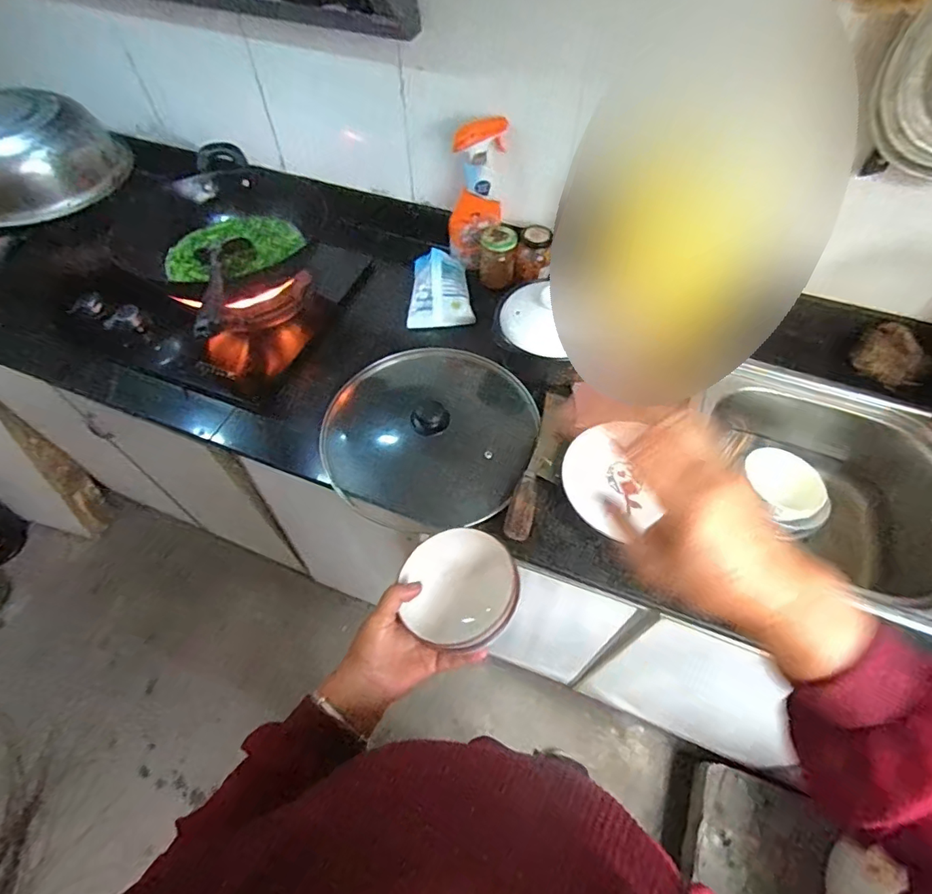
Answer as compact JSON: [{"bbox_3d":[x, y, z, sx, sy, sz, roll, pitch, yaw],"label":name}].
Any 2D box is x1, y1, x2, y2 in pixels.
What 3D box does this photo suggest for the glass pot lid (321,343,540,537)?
[{"bbox_3d":[-0.059,-0.027,0.792,0.312,0.078,0.324,1,55,-1],"label":"glass pot lid"}]

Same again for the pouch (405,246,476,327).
[{"bbox_3d":[-0.048,-0.298,0.942,0.117,0.063,0.155,-1,55,-2],"label":"pouch"}]

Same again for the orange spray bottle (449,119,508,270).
[{"bbox_3d":[0.016,-0.438,0.889,0.098,0.239,0.050,-2,55,-3],"label":"orange spray bottle"}]

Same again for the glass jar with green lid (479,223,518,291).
[{"bbox_3d":[0.057,-0.350,0.938,0.074,0.077,0.075,3,55,1],"label":"glass jar with green lid"}]

